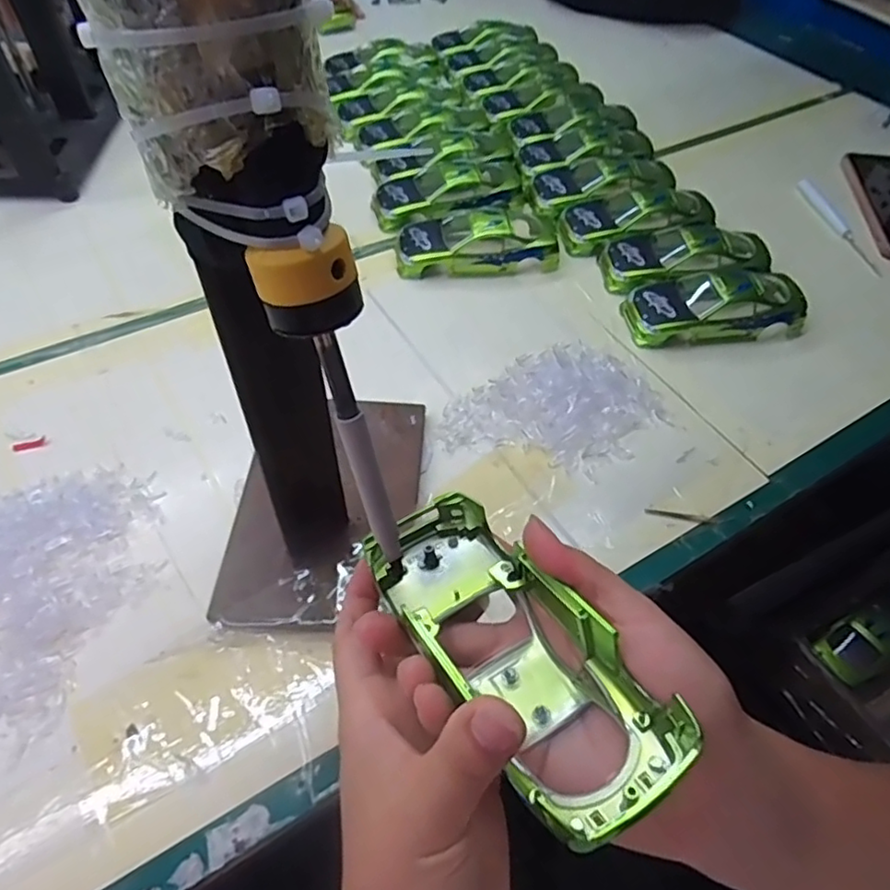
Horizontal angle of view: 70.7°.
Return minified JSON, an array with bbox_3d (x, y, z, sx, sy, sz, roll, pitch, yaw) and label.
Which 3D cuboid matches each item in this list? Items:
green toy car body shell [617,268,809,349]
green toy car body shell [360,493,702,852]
[{"bbox_3d":[0.203,-0.109,0.473,0.131,0.037,0.064,-5,54,-7],"label":"green toy car body shell"},{"bbox_3d":[0.021,0.069,0.223,0.054,0.035,0.136,-27,45,-22],"label":"green toy car body shell"}]

